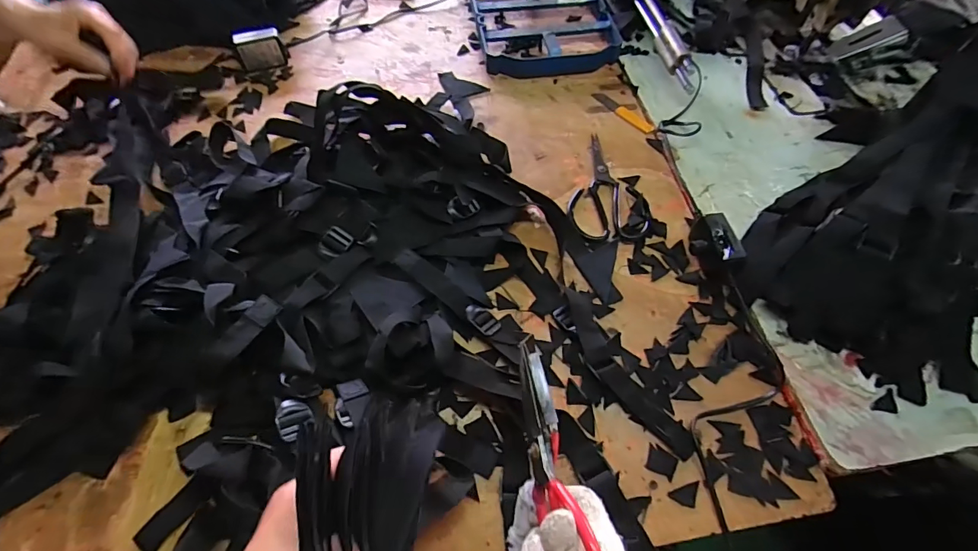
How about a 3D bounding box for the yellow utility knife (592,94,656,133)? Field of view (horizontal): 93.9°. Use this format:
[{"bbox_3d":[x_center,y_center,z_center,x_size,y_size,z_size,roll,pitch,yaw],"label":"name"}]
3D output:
[{"bbox_3d":[0.196,-0.239,0.670,0.020,0.007,0.113,-32,65,-17],"label":"yellow utility knife"}]

